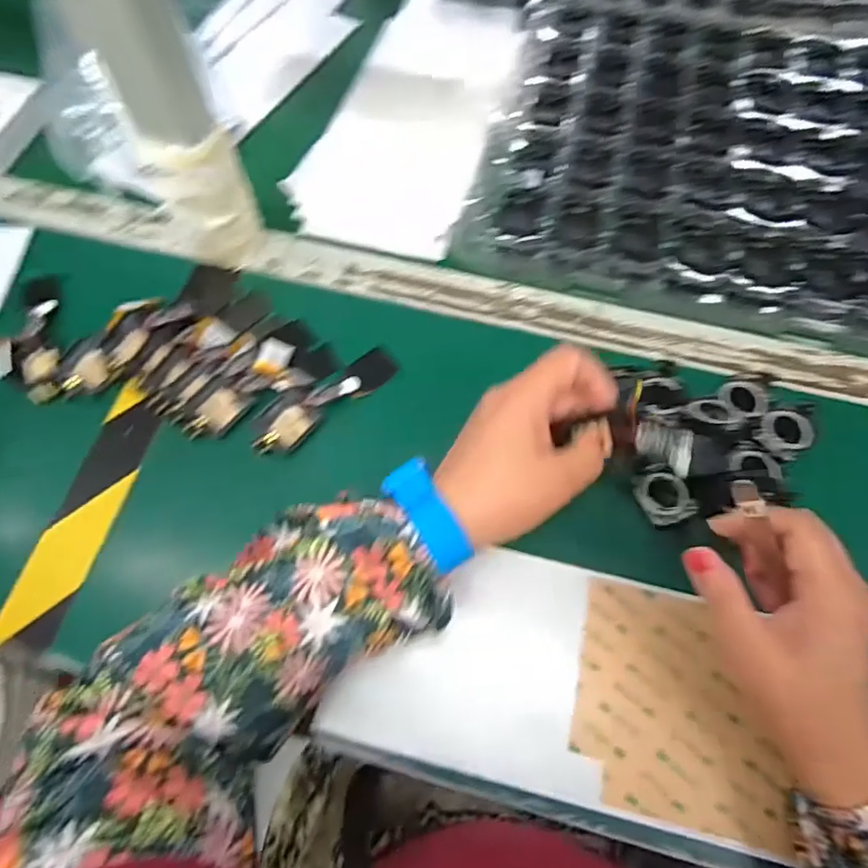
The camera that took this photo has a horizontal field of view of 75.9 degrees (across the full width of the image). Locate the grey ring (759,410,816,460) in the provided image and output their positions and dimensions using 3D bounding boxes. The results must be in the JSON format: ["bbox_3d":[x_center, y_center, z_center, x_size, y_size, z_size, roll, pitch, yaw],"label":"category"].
[{"bbox_3d":[0.240,-0.002,0.379,0.036,0.004,0.031,-30,69,-13],"label":"grey ring"}]

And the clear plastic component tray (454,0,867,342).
[{"bbox_3d":[0.292,-0.244,0.477,0.471,0.038,0.353,16,66,7],"label":"clear plastic component tray"}]

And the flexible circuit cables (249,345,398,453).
[{"bbox_3d":[-0.076,-0.026,0.392,0.115,0.025,0.028,-39,71,-16],"label":"flexible circuit cables"}]

